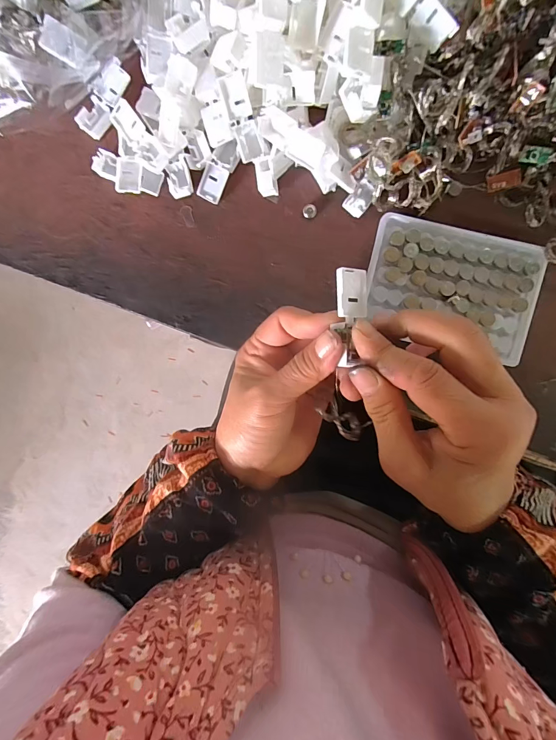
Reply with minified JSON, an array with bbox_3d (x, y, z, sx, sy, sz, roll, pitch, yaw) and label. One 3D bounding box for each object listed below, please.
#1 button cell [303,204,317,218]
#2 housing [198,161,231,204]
[{"bbox_3d":[0.026,-0.132,0.295,0.011,0.004,0.011,0,94,3],"label":"button cell"},{"bbox_3d":[-0.054,-0.154,0.293,0.020,0.008,0.027,28,95,1],"label":"housing"}]

